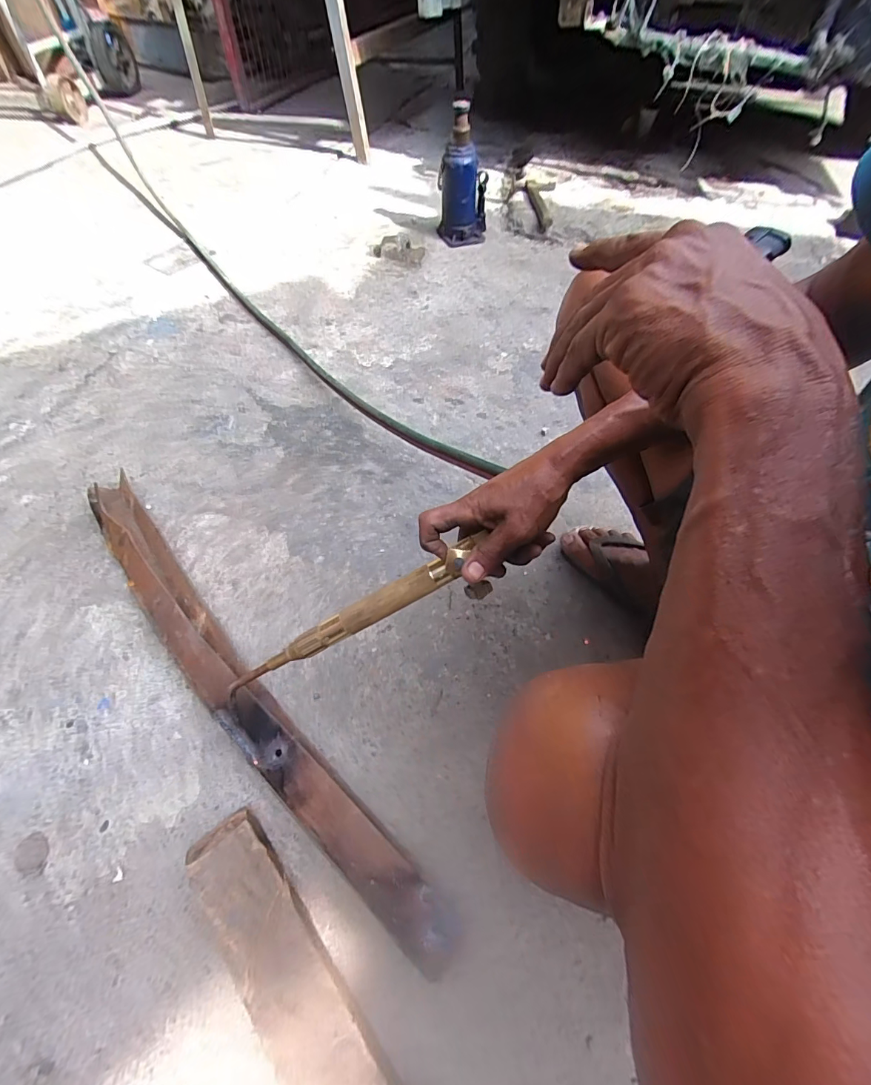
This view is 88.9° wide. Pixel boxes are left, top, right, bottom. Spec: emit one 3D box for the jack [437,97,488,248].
[{"bbox_3d":[0.079,-1.000,1.202,0.136,0.260,0.121,1,57,-1],"label":"jack"}]

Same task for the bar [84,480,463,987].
[{"bbox_3d":[-0.269,0.153,0.556,0.075,0.062,0.755,-38,65,-23],"label":"bar"}]

